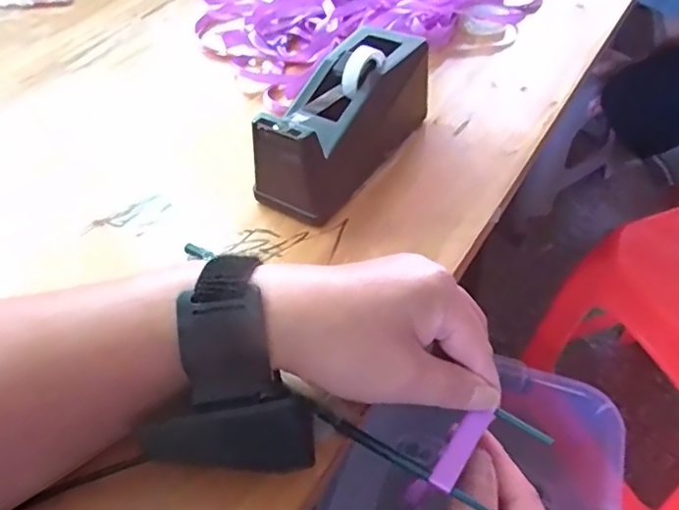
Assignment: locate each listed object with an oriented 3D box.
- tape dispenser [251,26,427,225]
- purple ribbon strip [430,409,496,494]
[{"bbox_3d":[0.002,-0.095,0.388,0.060,0.072,0.149,24,54,25],"label":"tape dispenser"},{"bbox_3d":[0.058,0.090,0.256,0.010,0.004,0.044,29,60,28],"label":"purple ribbon strip"}]

